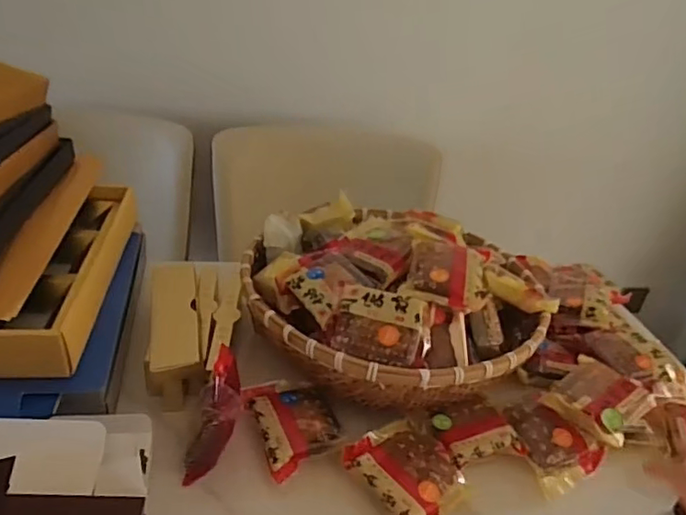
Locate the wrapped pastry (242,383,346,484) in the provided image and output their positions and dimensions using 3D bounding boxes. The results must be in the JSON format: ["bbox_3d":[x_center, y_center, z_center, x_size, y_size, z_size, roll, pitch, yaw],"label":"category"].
[{"bbox_3d":[-0.050,0.163,0.575,0.080,0.024,0.105,-10,35,-25],"label":"wrapped pastry"}]

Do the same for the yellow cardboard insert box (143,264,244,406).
[{"bbox_3d":[-0.171,0.074,0.665,0.101,0.066,0.212,-2,33,-14],"label":"yellow cardboard insert box"}]

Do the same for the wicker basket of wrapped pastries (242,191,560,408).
[{"bbox_3d":[0.060,0.034,0.671,0.331,0.125,0.312,5,32,-3],"label":"wicker basket of wrapped pastries"}]

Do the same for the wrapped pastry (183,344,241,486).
[{"bbox_3d":[-0.124,0.148,0.547,0.049,0.084,0.092,1,32,-10],"label":"wrapped pastry"}]

